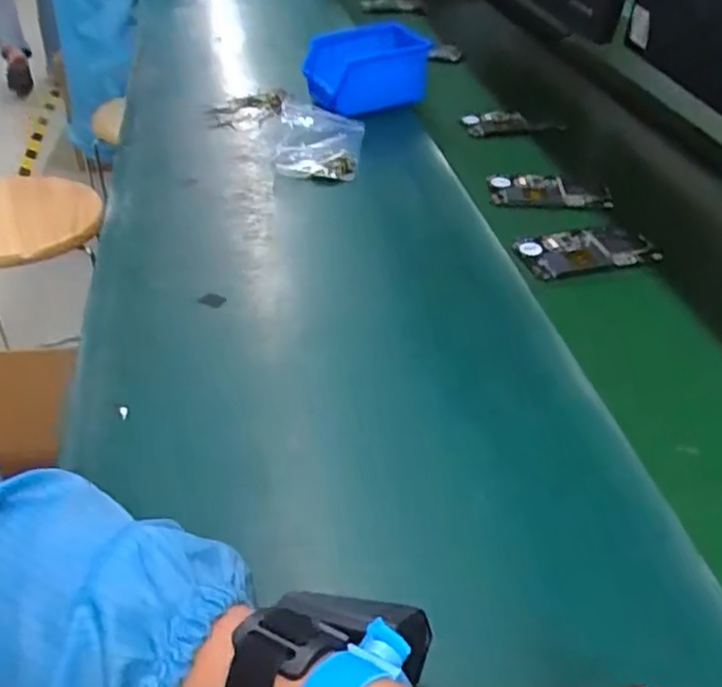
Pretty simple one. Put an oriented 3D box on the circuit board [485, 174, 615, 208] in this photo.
[{"bbox_3d":[0.194,-0.158,0.722,0.117,0.006,0.065,1,39,-1],"label":"circuit board"}]

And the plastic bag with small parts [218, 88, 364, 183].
[{"bbox_3d":[-0.074,-0.246,0.801,0.134,0.040,0.247,-21,44,-26],"label":"plastic bag with small parts"}]

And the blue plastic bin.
[{"bbox_3d":[0.009,-0.333,0.856,0.143,0.085,0.084,-11,40,-15],"label":"blue plastic bin"}]

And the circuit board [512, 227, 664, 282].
[{"bbox_3d":[0.207,-0.086,0.632,0.124,0.007,0.070,-10,40,-14],"label":"circuit board"}]

